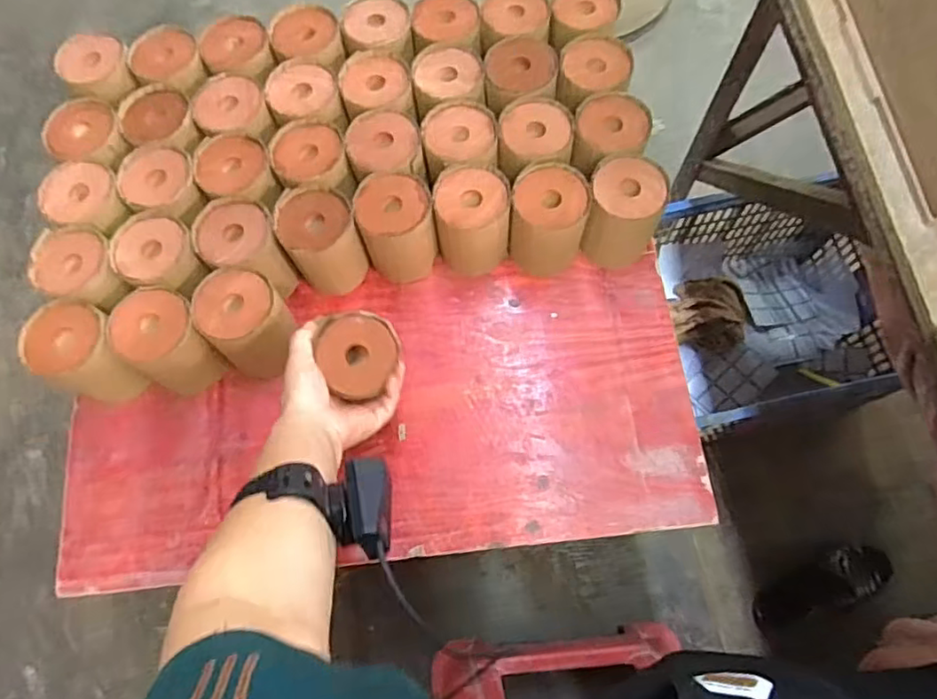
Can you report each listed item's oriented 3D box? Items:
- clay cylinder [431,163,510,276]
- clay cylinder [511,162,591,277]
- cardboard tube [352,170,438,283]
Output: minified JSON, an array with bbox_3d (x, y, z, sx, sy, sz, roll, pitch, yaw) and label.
[{"bbox_3d":[0.006,-0.142,0.708,0.081,0.103,0.094,-8,71,0],"label":"clay cylinder"},{"bbox_3d":[0.092,-0.146,0.703,0.084,0.097,0.092,0,71,3],"label":"clay cylinder"},{"bbox_3d":[-0.078,-0.134,0.704,0.084,0.102,0.094,-15,71,-3],"label":"cardboard tube"}]

